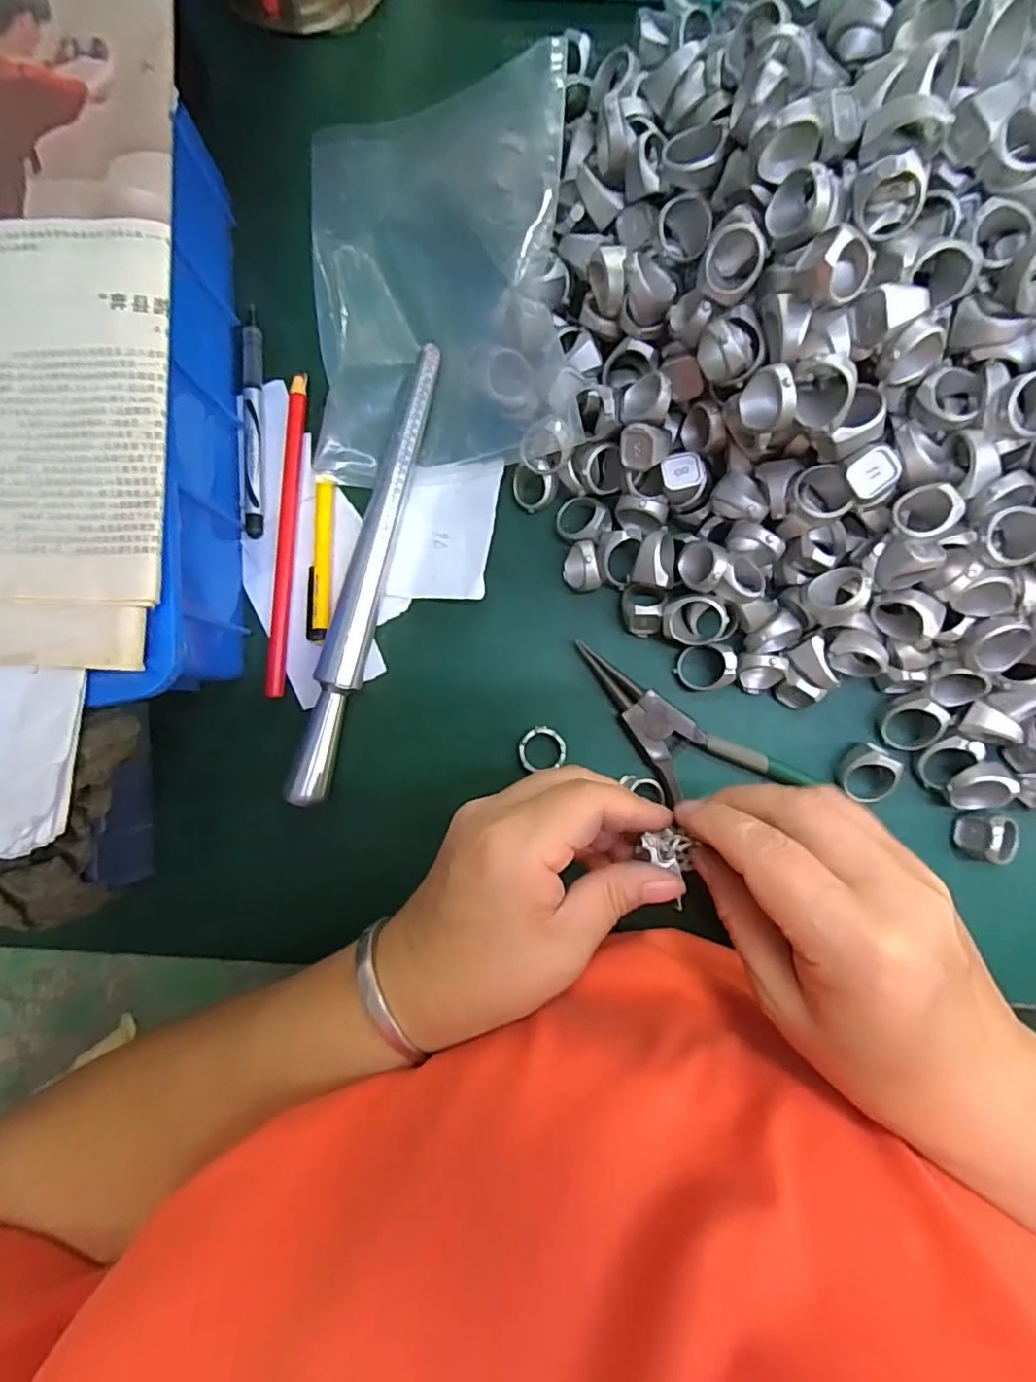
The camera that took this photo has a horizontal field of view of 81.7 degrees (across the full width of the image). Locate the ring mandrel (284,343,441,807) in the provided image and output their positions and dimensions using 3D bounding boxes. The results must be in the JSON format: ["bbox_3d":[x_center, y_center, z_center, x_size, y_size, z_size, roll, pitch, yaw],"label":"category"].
[{"bbox_3d":[-0.076,-0.061,0.302,0.019,0.020,0.235,14,89,2],"label":"ring mandrel"}]

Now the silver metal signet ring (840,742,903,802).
[{"bbox_3d":[0.172,0.039,0.294,0.019,0.020,0.029,32,90,3],"label":"silver metal signet ring"}]

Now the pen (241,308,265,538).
[{"bbox_3d":[-0.139,-0.142,0.313,0.010,0.006,0.122,-2,88,2],"label":"pen"}]

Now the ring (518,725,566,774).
[{"bbox_3d":[0.012,0.029,0.305,0.024,0.005,0.022,0,89,2],"label":"ring"}]

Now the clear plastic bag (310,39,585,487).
[{"bbox_3d":[-0.040,-0.211,0.302,0.129,0.024,0.196,-3,88,2],"label":"clear plastic bag"}]

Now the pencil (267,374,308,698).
[{"bbox_3d":[-0.121,-0.081,0.309,0.009,0.006,0.166,4,89,2],"label":"pencil"}]

